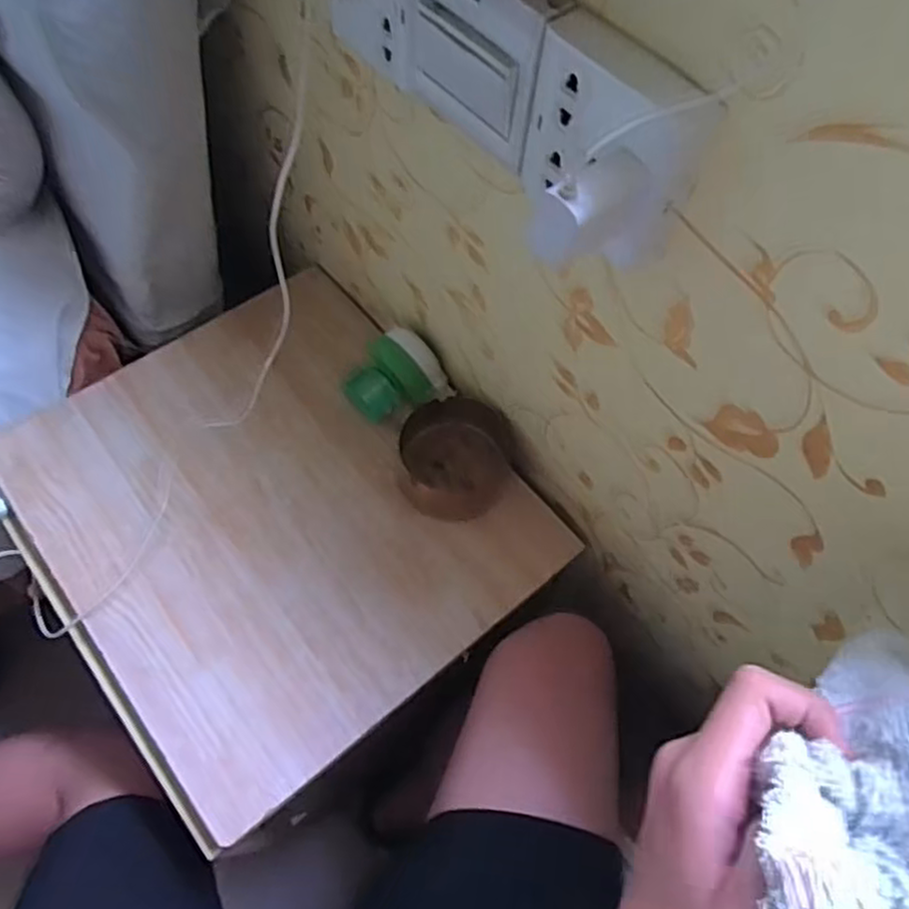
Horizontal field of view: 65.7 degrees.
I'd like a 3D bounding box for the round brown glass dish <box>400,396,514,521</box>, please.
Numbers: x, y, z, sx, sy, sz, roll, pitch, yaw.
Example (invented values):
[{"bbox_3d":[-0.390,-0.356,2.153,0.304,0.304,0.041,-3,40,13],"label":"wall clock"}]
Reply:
[{"bbox_3d":[0.002,-0.001,0.605,0.093,0.033,0.106,-3,62,-5],"label":"round brown glass dish"}]

